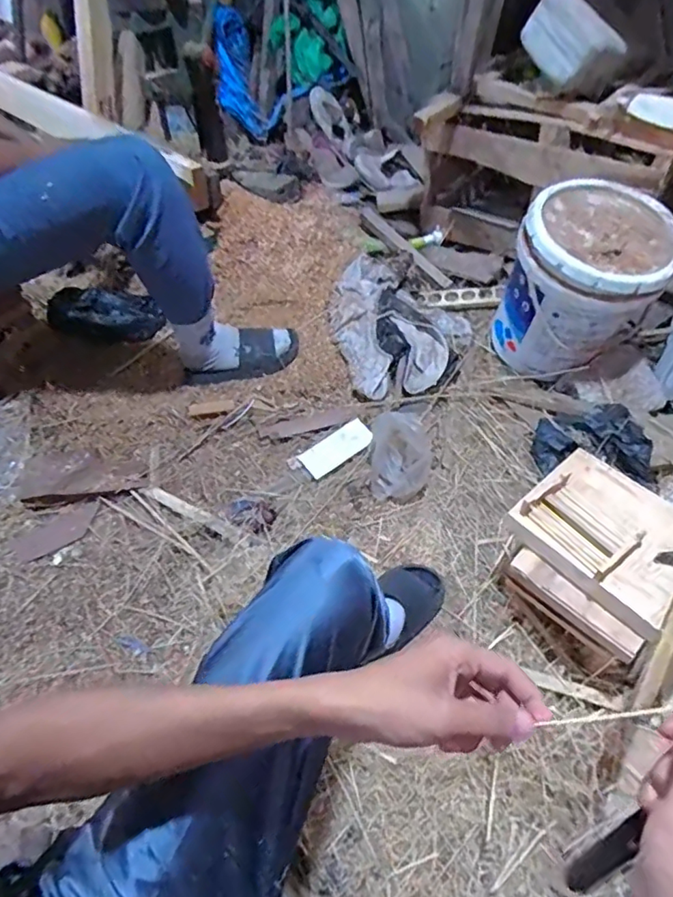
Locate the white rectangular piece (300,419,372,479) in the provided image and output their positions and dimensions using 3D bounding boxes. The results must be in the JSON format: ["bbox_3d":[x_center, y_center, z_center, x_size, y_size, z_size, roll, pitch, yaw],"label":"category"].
[{"bbox_3d":[0.002,0.000,1.154,0.161,0.007,0.075,-33,60,-13],"label":"white rectangular piece"}]

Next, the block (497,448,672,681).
[{"bbox_3d":[0.426,0.197,0.865,0.240,0.222,0.281,-33,58,-25],"label":"block"}]

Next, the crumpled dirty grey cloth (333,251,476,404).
[{"bbox_3d":[0.158,-0.320,1.325,0.330,0.086,0.443,-14,52,-12],"label":"crumpled dirty grey cloth"}]

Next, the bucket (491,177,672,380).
[{"bbox_3d":[0.535,-0.356,1.169,0.300,0.310,0.291,25,55,20],"label":"bucket"}]

